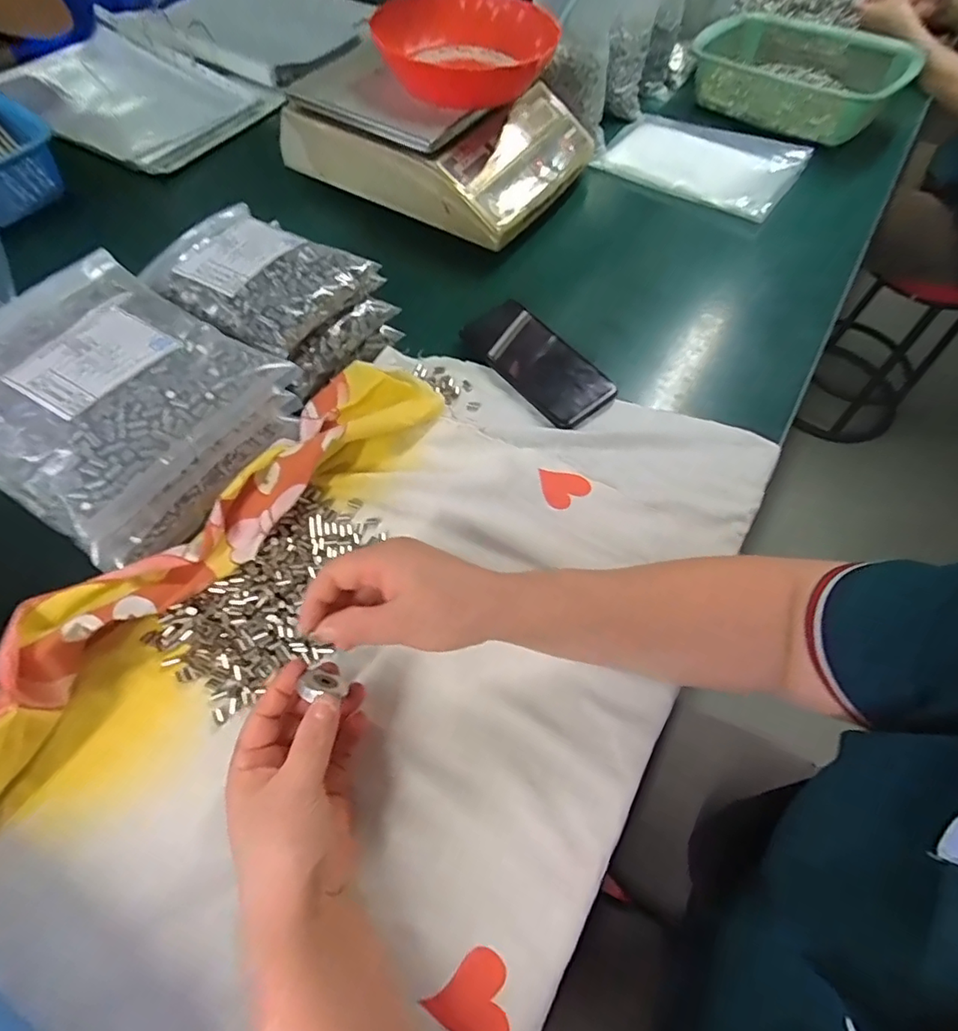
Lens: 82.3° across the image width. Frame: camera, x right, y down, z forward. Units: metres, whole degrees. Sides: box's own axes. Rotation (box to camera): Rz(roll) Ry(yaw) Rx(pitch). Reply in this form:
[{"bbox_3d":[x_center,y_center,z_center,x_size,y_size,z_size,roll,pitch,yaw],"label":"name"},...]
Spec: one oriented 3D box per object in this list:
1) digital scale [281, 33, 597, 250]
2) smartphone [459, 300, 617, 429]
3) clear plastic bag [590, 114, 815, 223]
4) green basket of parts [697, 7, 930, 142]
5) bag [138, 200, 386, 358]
[{"bbox_3d":[-0.043,-0.491,0.690,0.323,0.092,0.260,27,62,13],"label":"digital scale"},{"bbox_3d":[0.061,-0.154,0.549,0.076,0.016,0.160,-37,68,-21],"label":"smartphone"},{"bbox_3d":[0.304,-0.500,0.768,0.260,0.047,0.169,34,64,16],"label":"clear plastic bag"},{"bbox_3d":[0.482,-0.670,0.835,0.281,0.081,0.274,38,65,18],"label":"green basket of parts"},{"bbox_3d":[-0.200,-0.219,0.493,0.171,0.038,0.141,28,63,13],"label":"bag"}]

